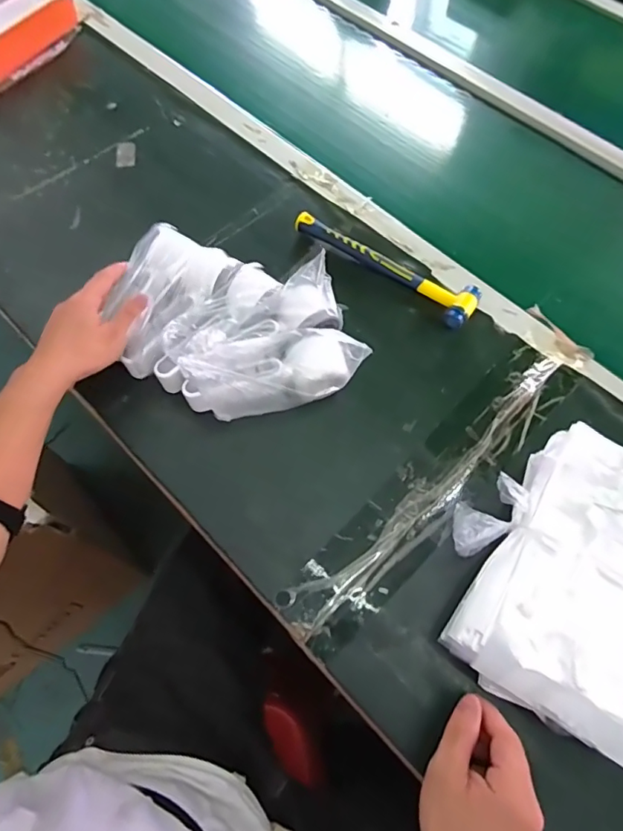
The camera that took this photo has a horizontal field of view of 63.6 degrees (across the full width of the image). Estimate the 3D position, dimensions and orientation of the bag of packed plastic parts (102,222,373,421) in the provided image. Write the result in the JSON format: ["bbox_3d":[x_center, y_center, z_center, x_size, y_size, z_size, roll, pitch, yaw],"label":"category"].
[{"bbox_3d":[-0.086,-0.097,0.530,0.276,0.072,0.171,20,66,8],"label":"bag of packed plastic parts"}]

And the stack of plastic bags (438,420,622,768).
[{"bbox_3d":[0.227,0.138,0.445,0.194,0.067,0.241,26,67,10],"label":"stack of plastic bags"}]

